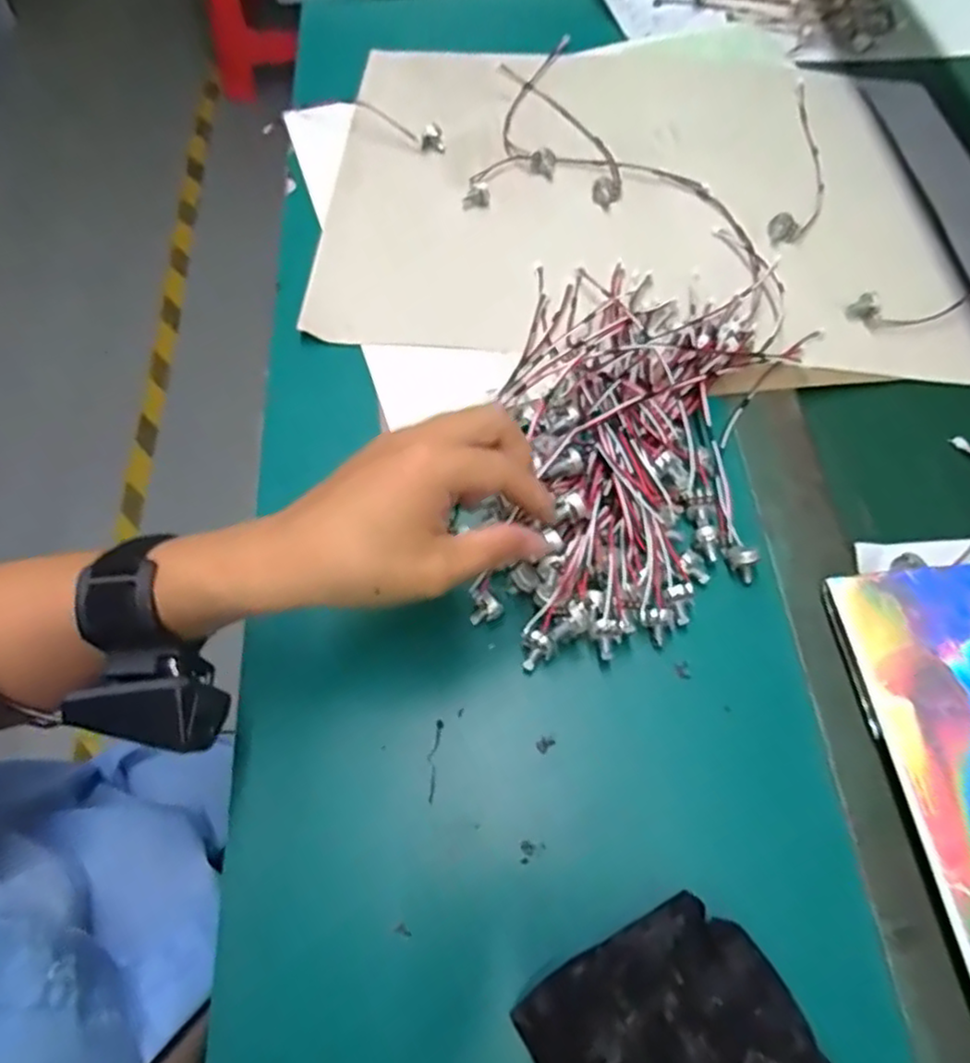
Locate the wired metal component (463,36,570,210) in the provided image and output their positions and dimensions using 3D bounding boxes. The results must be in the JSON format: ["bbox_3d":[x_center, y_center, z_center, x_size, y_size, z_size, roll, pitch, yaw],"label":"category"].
[{"bbox_3d":[0.036,-0.358,0.586,0.035,0.012,0.233,17,66,8],"label":"wired metal component"}]

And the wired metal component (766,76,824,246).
[{"bbox_3d":[0.266,-0.310,0.558,0.036,0.011,0.210,17,66,8],"label":"wired metal component"}]

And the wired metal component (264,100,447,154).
[{"bbox_3d":[-0.107,-0.355,0.587,0.159,0.017,0.052,12,66,5],"label":"wired metal component"}]

